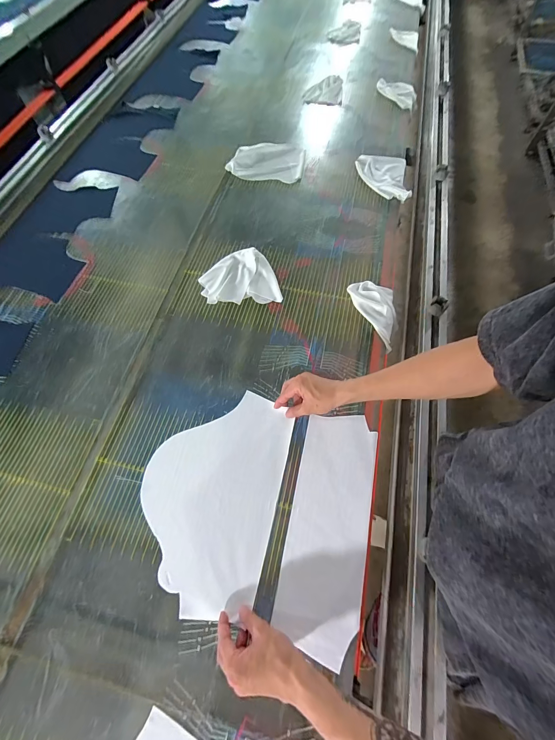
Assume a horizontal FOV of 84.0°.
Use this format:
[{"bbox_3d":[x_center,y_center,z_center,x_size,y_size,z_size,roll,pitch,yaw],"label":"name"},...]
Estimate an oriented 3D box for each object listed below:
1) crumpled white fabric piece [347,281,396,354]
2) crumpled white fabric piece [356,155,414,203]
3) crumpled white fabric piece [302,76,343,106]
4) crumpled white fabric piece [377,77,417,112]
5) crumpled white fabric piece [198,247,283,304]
[{"bbox_3d":[0.249,-0.144,0.731,0.102,0.029,0.180,-20,66,-6],"label":"crumpled white fabric piece"},{"bbox_3d":[0.328,-0.610,0.962,0.156,0.032,0.212,5,66,5],"label":"crumpled white fabric piece"},{"bbox_3d":[0.175,-1.077,1.181,0.150,0.042,0.170,3,65,3],"label":"crumpled white fabric piece"},{"bbox_3d":[0.450,-1.051,1.169,0.153,0.027,0.132,19,66,10],"label":"crumpled white fabric piece"},{"bbox_3d":[-0.099,-0.234,0.780,0.188,0.028,0.160,-11,65,-2],"label":"crumpled white fabric piece"}]

